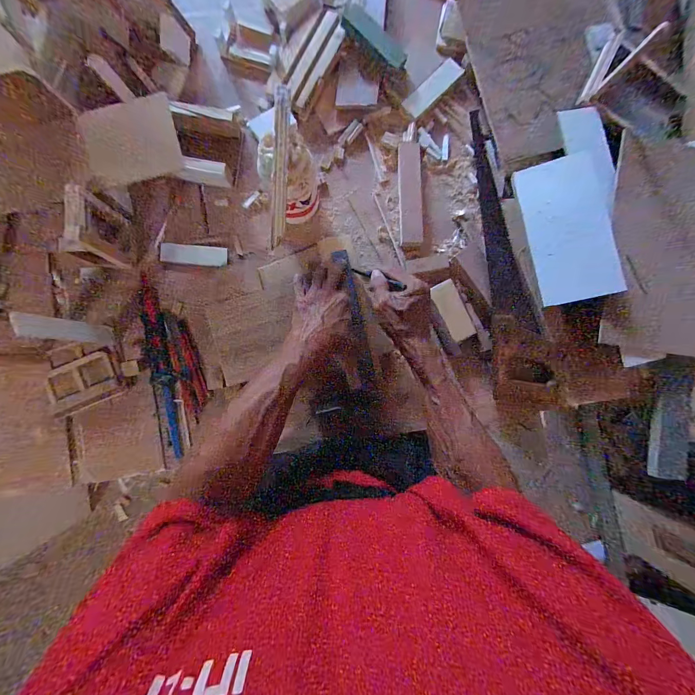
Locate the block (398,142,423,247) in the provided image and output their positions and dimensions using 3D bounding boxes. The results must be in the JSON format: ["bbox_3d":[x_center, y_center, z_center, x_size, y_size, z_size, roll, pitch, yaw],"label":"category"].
[{"bbox_3d":[0.106,-0.257,0.533,0.037,0.011,0.173,0,88,-2],"label":"block"}]

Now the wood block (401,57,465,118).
[{"bbox_3d":[0.148,-0.446,0.541,0.113,0.012,0.036,-43,89,-3],"label":"wood block"}]

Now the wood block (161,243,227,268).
[{"bbox_3d":[-0.256,-0.154,0.526,0.107,0.006,0.034,4,87,-2],"label":"wood block"}]

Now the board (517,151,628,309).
[{"bbox_3d":[0.342,-0.183,0.486,0.118,0.015,0.218,-11,85,8],"label":"board"}]

